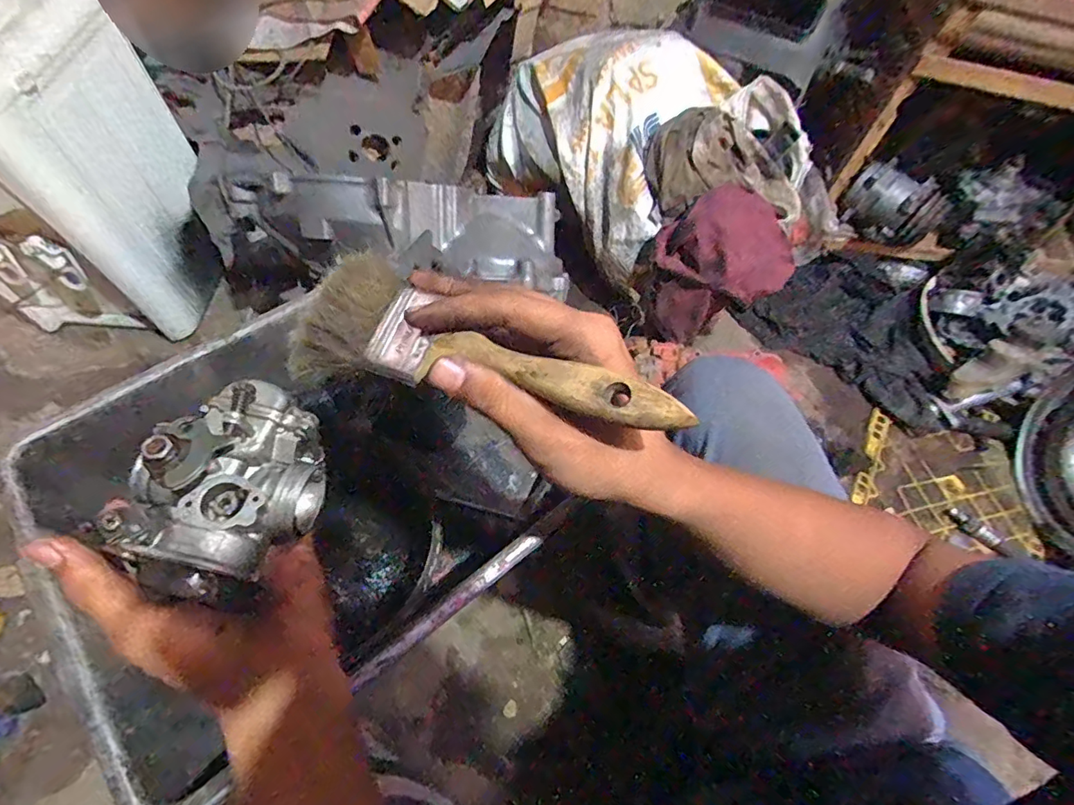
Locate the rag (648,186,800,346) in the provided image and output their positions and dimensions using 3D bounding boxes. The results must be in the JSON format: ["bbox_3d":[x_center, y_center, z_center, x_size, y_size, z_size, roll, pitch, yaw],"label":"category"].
[{"bbox_3d":[0.327,-0.238,0.928,0.220,0.216,0.170,-19,63,-14],"label":"rag"}]

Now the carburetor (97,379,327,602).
[{"bbox_3d":[-0.157,0.042,0.266,0.087,0.050,0.101,35,64,-20],"label":"carburetor"}]

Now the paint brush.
[{"bbox_3d":[-0.028,-0.023,0.233,0.192,0.026,0.065,18,60,20],"label":"paint brush"}]

